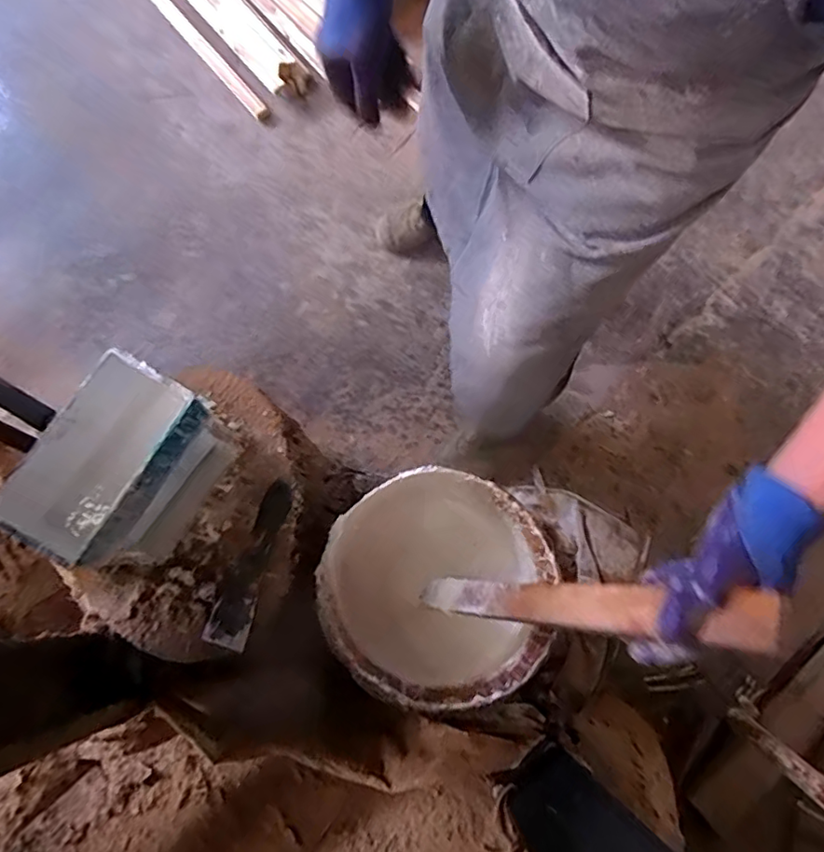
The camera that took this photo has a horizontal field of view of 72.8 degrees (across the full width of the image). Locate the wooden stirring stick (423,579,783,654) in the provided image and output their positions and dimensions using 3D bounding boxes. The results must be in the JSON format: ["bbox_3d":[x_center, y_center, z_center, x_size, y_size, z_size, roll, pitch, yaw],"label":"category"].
[{"bbox_3d":[0.131,0.170,0.544,0.011,0.434,0.041,38,63,-15],"label":"wooden stirring stick"}]

